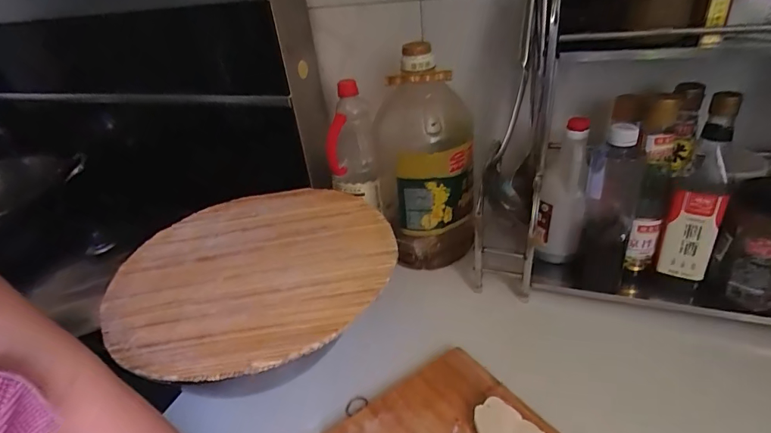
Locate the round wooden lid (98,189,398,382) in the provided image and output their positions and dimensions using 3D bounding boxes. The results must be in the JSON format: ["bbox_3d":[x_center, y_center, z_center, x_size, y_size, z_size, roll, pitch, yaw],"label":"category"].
[{"bbox_3d":[-0.178,0.061,0.600,0.366,0.013,0.362,-5,32,3],"label":"round wooden lid"}]

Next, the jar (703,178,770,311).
[{"bbox_3d":[0.454,0.031,0.522,0.085,0.139,0.071,24,43,40],"label":"jar"}]

